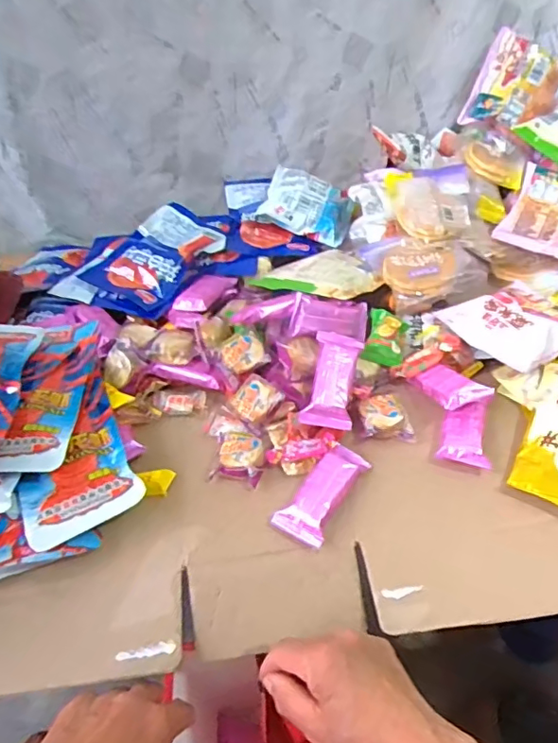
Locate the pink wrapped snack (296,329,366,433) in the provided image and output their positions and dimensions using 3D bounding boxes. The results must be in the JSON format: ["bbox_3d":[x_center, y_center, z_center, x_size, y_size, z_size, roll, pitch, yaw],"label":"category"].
[{"bbox_3d":[0.051,0.007,0.520,0.044,0.019,0.094,8,68,15],"label":"pink wrapped snack"}]

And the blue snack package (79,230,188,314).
[{"bbox_3d":[-0.174,-0.123,0.683,0.142,0.040,0.089,26,51,30],"label":"blue snack package"}]

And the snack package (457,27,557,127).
[{"bbox_3d":[0.295,-0.356,0.686,0.095,0.111,0.019,27,11,12],"label":"snack package"}]

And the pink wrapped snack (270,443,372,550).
[{"bbox_3d":[0.037,0.103,0.474,0.043,0.022,0.092,22,49,27],"label":"pink wrapped snack"}]

